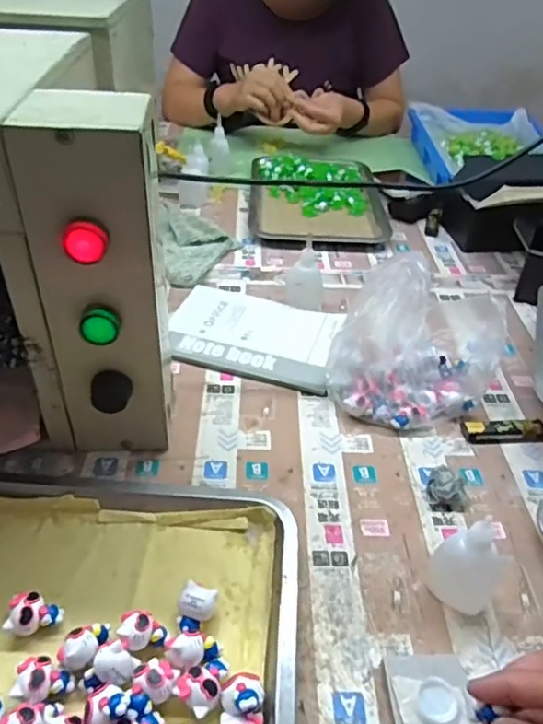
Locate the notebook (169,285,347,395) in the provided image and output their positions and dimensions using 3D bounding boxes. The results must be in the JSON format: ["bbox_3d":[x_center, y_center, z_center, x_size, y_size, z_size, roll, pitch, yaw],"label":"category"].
[{"bbox_3d":[-0.020,-0.033,0.641,0.186,0.011,0.134,12,41,10],"label":"notebook"}]

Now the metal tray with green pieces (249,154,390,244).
[{"bbox_3d":[0.072,-0.269,0.915,0.207,0.024,0.272,1,40,-2],"label":"metal tray with green pieces"}]

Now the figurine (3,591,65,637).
[{"bbox_3d":[-0.159,0.171,0.382,0.031,0.027,0.024,4,40,1],"label":"figurine"}]

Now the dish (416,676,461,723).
[{"bbox_3d":[0.102,0.209,0.349,0.026,0.007,0.029,-6,41,-11],"label":"dish"}]

